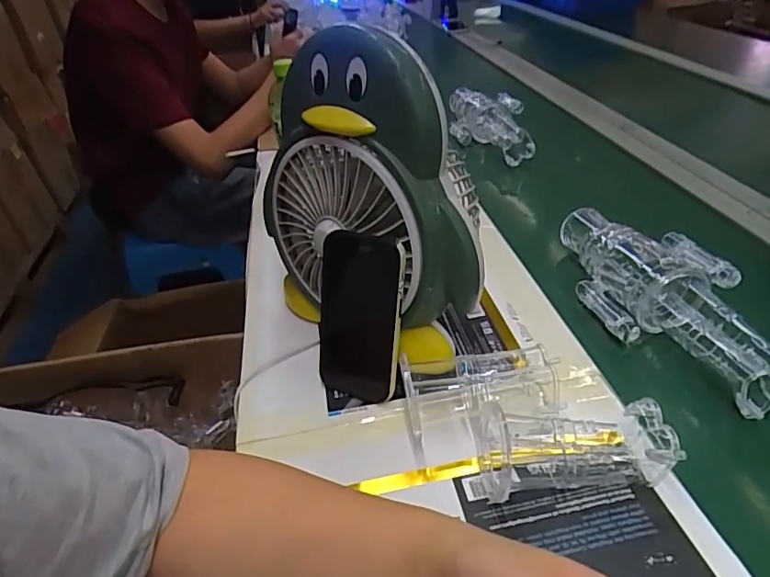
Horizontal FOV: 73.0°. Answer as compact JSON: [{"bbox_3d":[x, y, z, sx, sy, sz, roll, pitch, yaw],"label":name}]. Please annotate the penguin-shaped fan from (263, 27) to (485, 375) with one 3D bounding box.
[{"bbox_3d":[-0.014,-0.081,0.492,0.236,0.281,0.116,27,47,36],"label":"penguin-shaped fan"}]

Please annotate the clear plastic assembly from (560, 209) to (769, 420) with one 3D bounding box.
[{"bbox_3d":[0.280,-0.007,0.536,0.118,0.068,0.295,-9,37,-6],"label":"clear plastic assembly"}]

